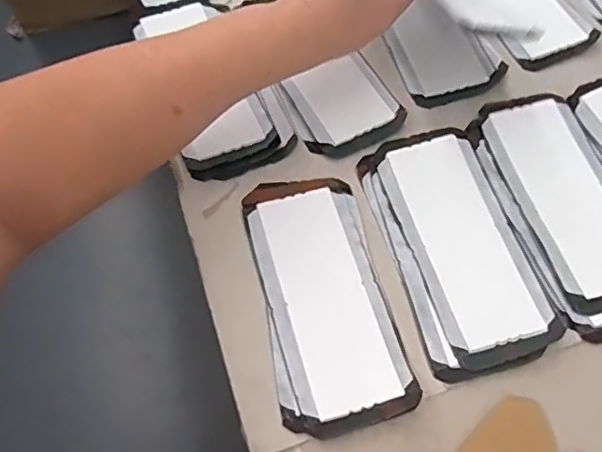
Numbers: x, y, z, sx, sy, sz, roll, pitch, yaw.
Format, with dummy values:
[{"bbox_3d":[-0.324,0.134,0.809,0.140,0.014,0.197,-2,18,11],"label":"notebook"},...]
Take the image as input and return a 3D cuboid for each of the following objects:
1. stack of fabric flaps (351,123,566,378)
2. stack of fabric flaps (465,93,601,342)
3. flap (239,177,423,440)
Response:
[{"bbox_3d":[0.102,0.011,0.381,0.087,0.013,0.168,-15,61,-5],"label":"stack of fabric flaps"},{"bbox_3d":[0.181,-0.016,0.390,0.082,0.010,0.177,-16,62,-5],"label":"stack of fabric flaps"},{"bbox_3d":[0.013,0.044,0.367,0.078,0.010,0.165,-14,61,-4],"label":"flap"}]

